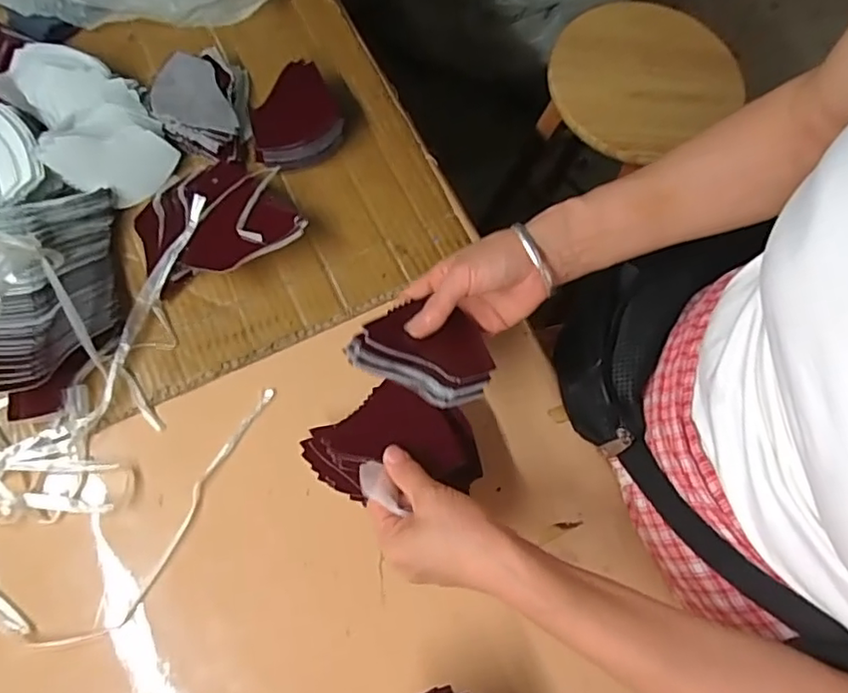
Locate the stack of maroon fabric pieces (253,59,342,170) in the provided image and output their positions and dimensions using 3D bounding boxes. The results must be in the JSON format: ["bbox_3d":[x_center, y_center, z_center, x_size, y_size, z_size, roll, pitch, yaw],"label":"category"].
[{"bbox_3d":[-0.121,-0.221,0.582,0.083,0.035,0.100,-9,72,-3],"label":"stack of maroon fabric pieces"}]

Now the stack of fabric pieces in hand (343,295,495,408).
[{"bbox_3d":[0.002,0.002,0.455,0.102,0.023,0.069,23,74,5],"label":"stack of fabric pieces in hand"}]

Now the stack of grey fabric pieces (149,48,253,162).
[{"bbox_3d":[-0.214,-0.233,0.584,0.083,0.042,0.122,-7,72,-2],"label":"stack of grey fabric pieces"}]

